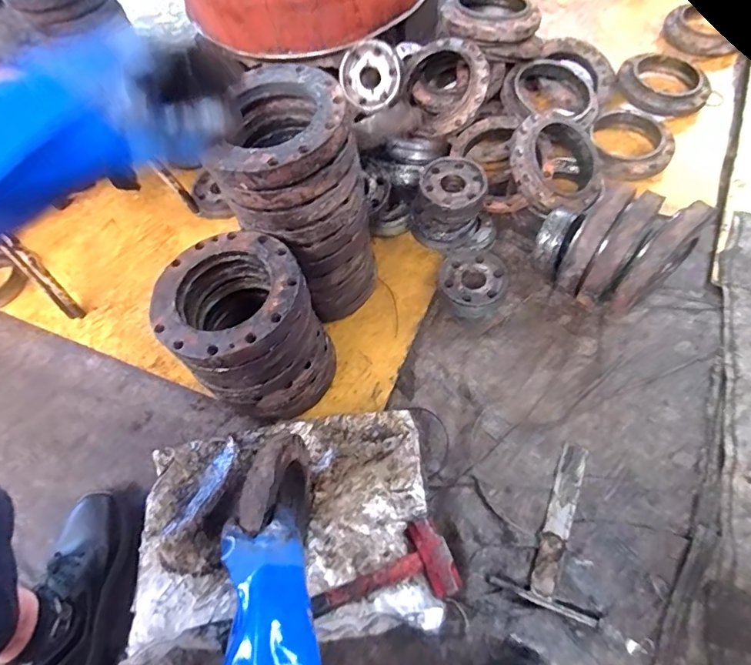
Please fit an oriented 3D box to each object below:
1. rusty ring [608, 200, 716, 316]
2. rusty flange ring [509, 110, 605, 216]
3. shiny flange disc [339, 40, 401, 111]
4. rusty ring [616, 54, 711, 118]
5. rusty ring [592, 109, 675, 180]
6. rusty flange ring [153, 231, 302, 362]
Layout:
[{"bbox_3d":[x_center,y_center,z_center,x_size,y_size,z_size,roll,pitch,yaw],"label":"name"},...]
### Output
[{"bbox_3d":[0.452,-0.107,0.774,0.173,0.197,0.043,-39,67,-16],"label":"rusty ring"},{"bbox_3d":[0.340,-0.315,0.908,0.203,0.068,0.194,27,76,-14],"label":"rusty flange ring"},{"bbox_3d":[-0.011,-0.504,0.931,0.118,0.025,0.115,6,116,12],"label":"shiny flange disc"},{"bbox_3d":[0.658,-0.566,1.082,0.189,0.038,0.189,-1,62,2],"label":"rusty ring"},{"bbox_3d":[0.541,-0.404,1.012,0.170,0.036,0.184,-1,62,2],"label":"rusty ring"},{"bbox_3d":[-0.199,-0.057,0.621,0.194,0.021,0.191,-2,61,4],"label":"rusty flange ring"}]

